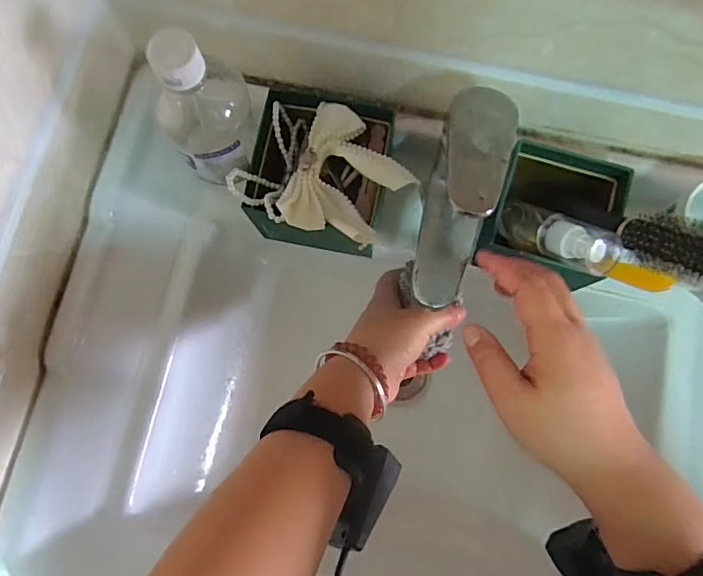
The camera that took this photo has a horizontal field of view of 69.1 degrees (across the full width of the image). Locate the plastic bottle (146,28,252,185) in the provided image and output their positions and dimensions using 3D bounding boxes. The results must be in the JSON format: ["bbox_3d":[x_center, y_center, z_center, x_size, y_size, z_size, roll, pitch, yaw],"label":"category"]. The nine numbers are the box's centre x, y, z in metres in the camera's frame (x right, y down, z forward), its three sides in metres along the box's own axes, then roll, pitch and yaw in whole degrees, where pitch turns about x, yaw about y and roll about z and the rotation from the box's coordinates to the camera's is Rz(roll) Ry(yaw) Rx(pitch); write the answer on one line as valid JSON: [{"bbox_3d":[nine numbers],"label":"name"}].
[{"bbox_3d":[-0.109,-0.126,0.363,0.065,0.136,0.063,4,79,2],"label":"plastic bottle"}]

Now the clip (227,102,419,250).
[{"bbox_3d":[-0.017,-0.087,0.386,0.120,0.041,0.107,23,72,13],"label":"clip"}]

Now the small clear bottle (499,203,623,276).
[{"bbox_3d":[0.150,-0.039,0.385,0.039,0.099,0.030,-37,122,-6],"label":"small clear bottle"}]

